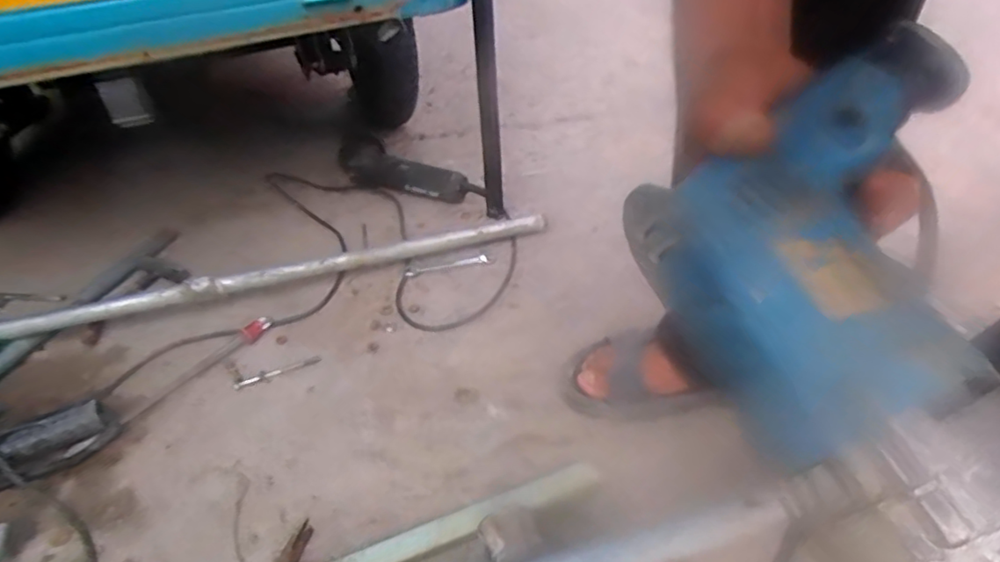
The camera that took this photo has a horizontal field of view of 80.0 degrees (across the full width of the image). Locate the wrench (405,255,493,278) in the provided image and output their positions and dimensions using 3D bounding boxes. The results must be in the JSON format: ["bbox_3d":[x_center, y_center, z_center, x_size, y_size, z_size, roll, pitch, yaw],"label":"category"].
[{"bbox_3d":[-0.082,-0.025,0.950,0.138,0.004,0.026,-9,39,-6],"label":"wrench"}]

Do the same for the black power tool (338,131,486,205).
[{"bbox_3d":[-0.189,-0.204,1.135,0.331,0.074,0.102,19,44,25],"label":"black power tool"}]

